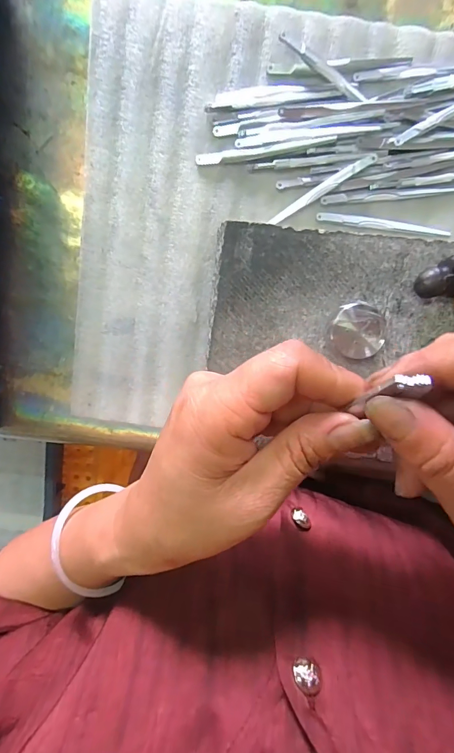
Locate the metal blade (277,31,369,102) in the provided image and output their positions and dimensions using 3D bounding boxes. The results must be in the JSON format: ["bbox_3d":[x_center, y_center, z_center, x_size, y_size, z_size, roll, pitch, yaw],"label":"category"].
[{"bbox_3d":[0.069,-0.223,0.278,0.075,0.004,0.007,37,97,-4],"label":"metal blade"}]

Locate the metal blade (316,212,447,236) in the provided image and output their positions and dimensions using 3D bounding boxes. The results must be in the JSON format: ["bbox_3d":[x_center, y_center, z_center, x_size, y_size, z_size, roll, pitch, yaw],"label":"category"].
[{"bbox_3d":[0.120,-0.117,0.295,0.101,0.004,0.008,7,98,0],"label":"metal blade"}]

